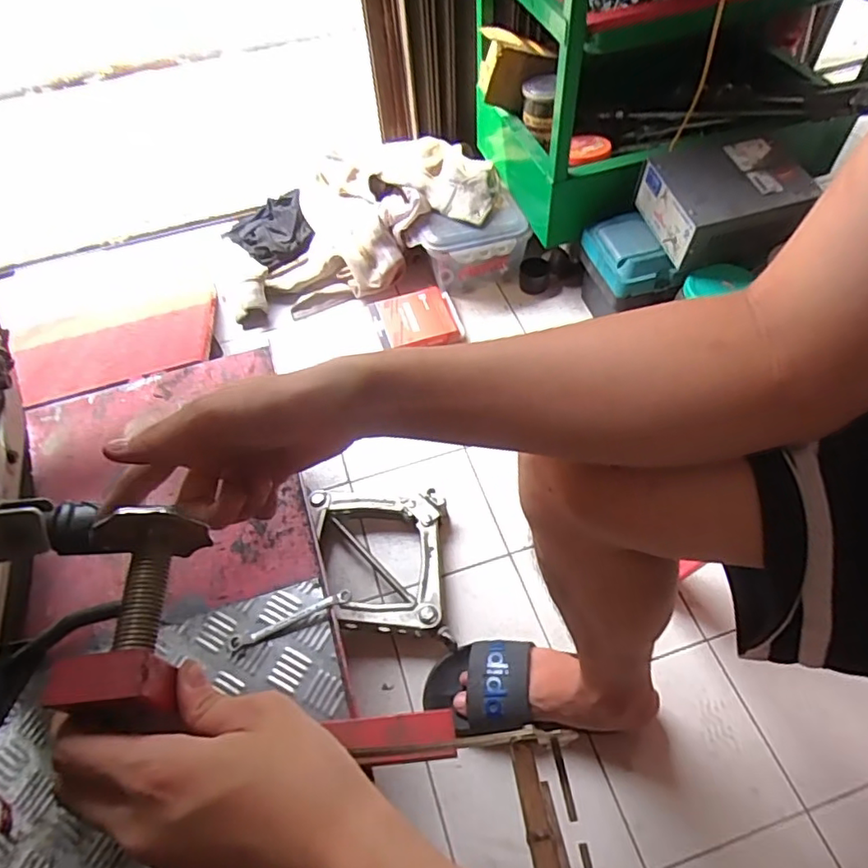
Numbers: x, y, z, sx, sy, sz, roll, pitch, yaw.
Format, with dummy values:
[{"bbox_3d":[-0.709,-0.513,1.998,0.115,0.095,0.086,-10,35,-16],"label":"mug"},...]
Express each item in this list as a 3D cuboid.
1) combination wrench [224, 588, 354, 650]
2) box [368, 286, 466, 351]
[{"bbox_3d":[-0.161,0.204,0.637,0.141,0.008,0.016,-20,57,-9],"label":"combination wrench"},{"bbox_3d":[-0.032,-0.226,1.129,0.165,0.030,0.135,-17,56,-8],"label":"box"}]

